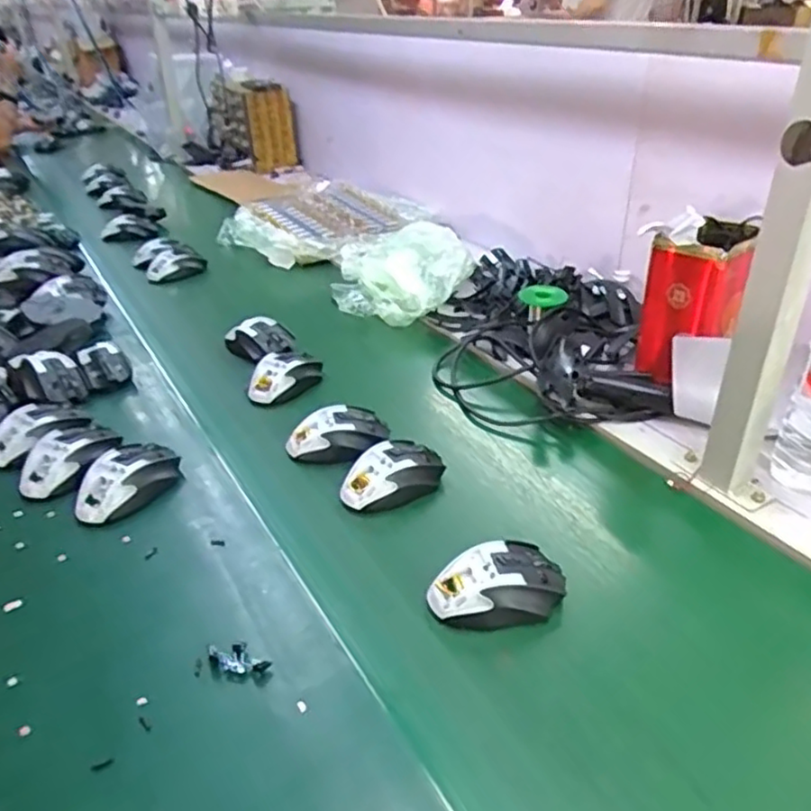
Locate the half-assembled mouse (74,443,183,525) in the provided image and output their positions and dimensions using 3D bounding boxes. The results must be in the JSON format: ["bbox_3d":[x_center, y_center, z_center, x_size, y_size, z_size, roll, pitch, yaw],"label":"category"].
[{"bbox_3d":[-0.289,0.081,0.707,0.072,0.044,0.109,11,34,20],"label":"half-assembled mouse"}]

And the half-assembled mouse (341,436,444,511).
[{"bbox_3d":[-0.012,0.075,0.720,0.116,0.047,0.071,-18,36,-25],"label":"half-assembled mouse"}]

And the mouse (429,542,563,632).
[{"bbox_3d":[0.079,0.160,0.586,0.118,0.051,0.068,-10,33,-12],"label":"mouse"}]

